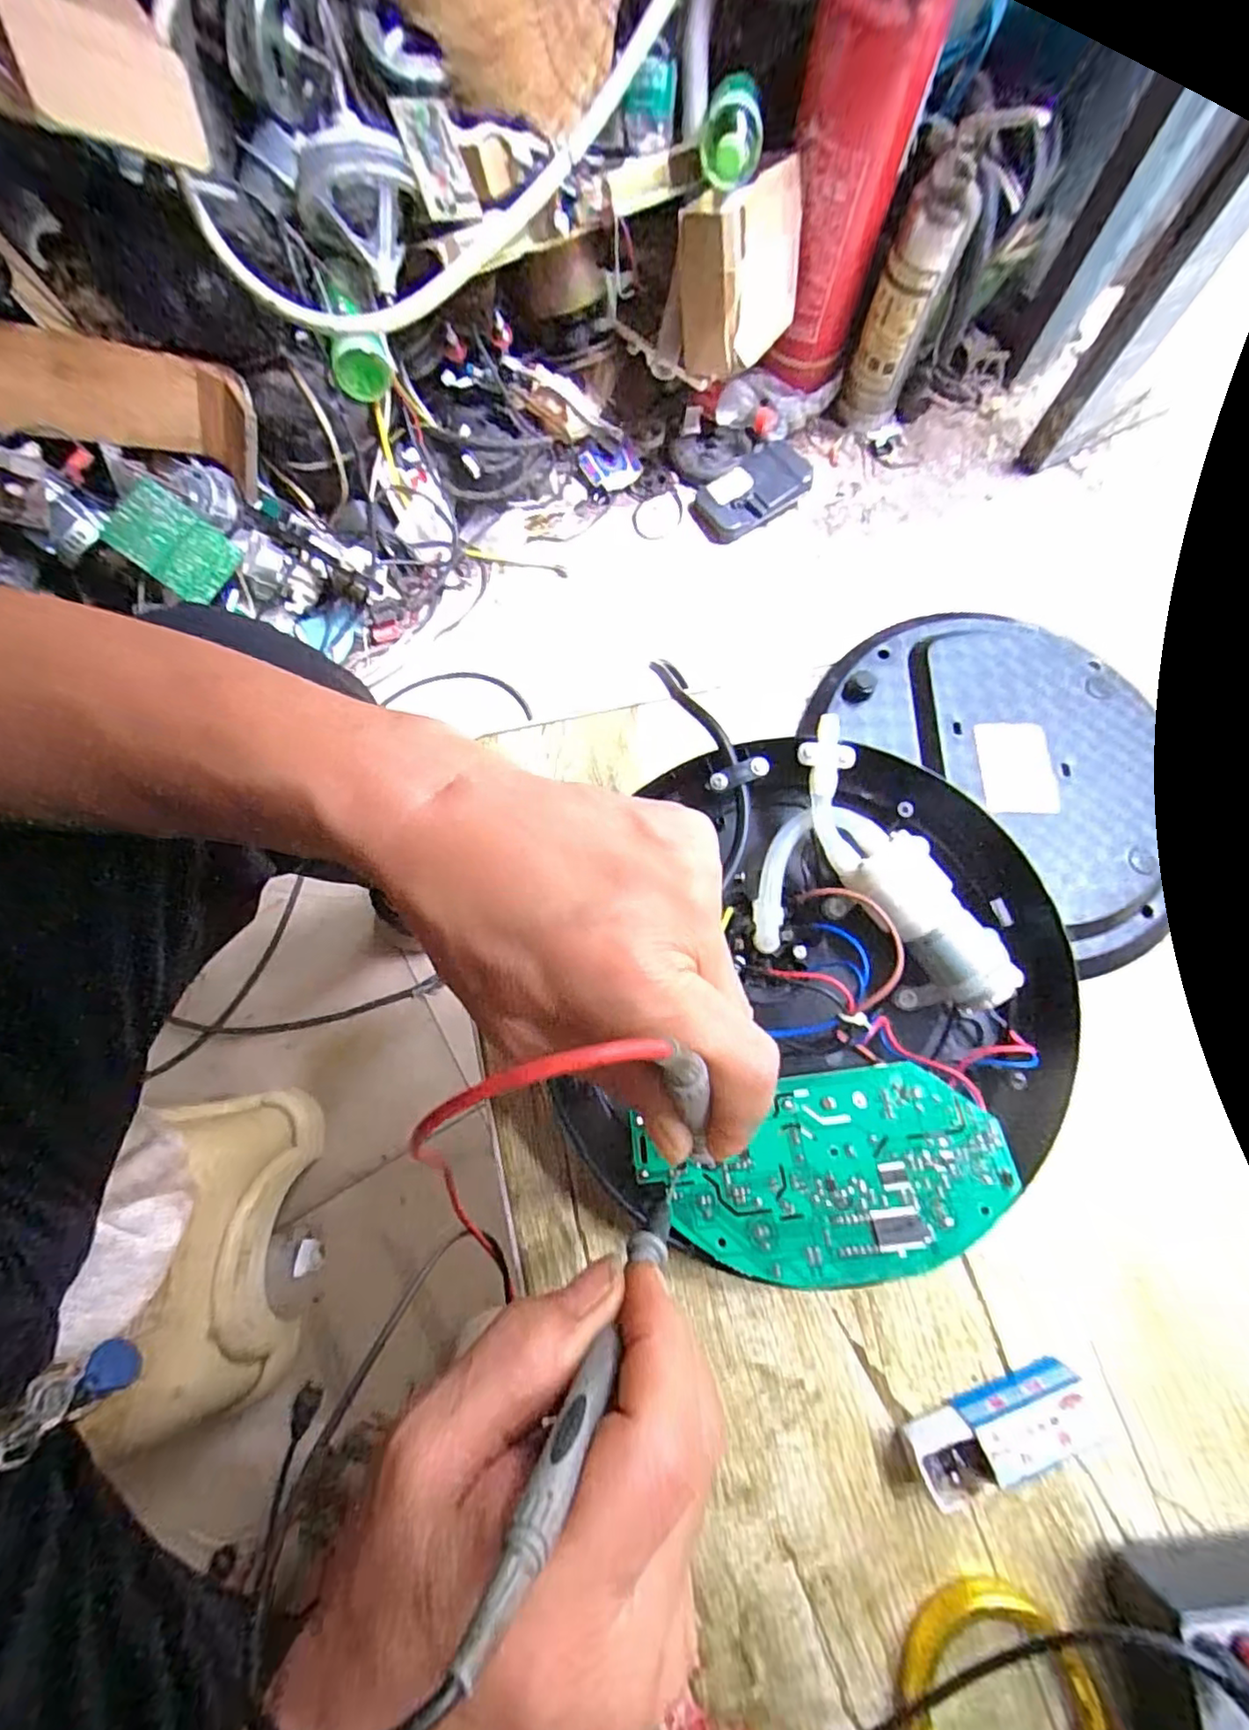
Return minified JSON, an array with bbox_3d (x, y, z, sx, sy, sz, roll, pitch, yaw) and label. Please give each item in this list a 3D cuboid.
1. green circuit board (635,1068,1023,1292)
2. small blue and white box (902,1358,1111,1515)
[{"bbox_3d":[0.078,0.123,0.245,0.140,0.018,0.071,-7,74,-3],"label":"green circuit board"},{"bbox_3d":[0.149,0.223,0.245,0.071,0.021,0.024,-17,75,-4],"label":"small blue and white box"}]

